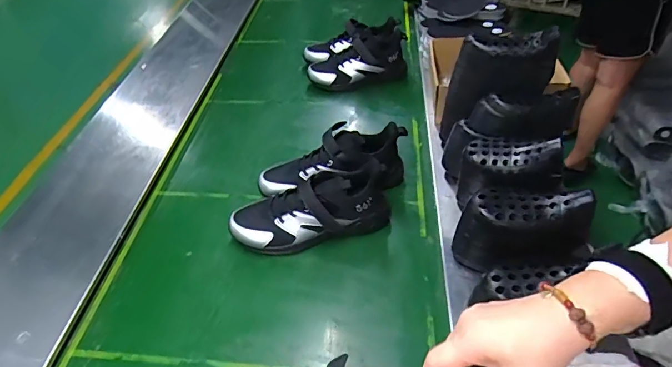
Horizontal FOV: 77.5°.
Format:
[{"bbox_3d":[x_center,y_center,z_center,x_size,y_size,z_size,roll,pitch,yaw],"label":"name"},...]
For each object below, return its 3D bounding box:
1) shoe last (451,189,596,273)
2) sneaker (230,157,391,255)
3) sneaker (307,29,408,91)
[{"bbox_3d":[0.254,0.079,0.593,0.164,0.151,0.069,9,44,17],"label":"shoe last"},{"bbox_3d":[-0.039,0.047,0.732,0.291,0.115,0.091,-9,45,-4],"label":"sneaker"},{"bbox_3d":[0.068,-0.320,1.096,0.286,0.106,0.102,-9,45,-4],"label":"sneaker"}]

